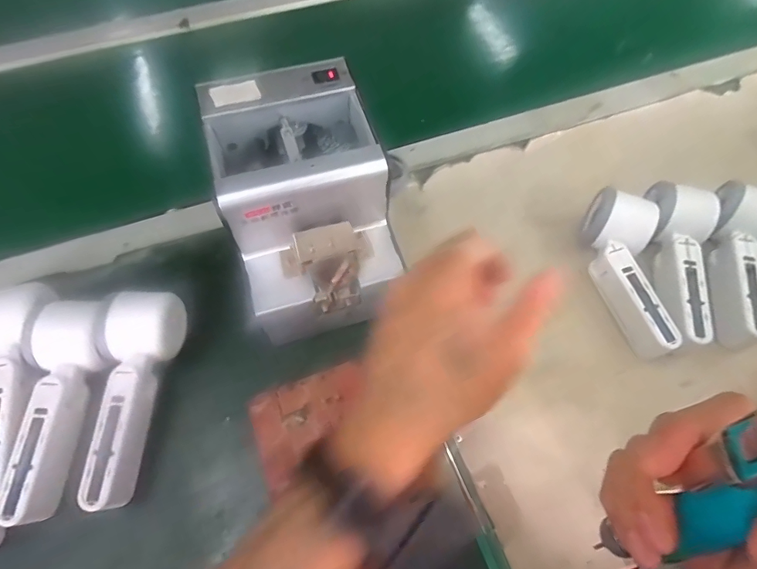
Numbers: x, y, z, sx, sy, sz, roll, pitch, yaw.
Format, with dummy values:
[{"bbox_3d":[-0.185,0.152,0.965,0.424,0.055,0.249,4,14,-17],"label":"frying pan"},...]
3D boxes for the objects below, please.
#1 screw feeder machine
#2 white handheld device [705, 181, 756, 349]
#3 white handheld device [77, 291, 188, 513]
[{"bbox_3d":[-0.060,-0.060,0.376,0.126,0.144,0.171,-14,64,-7],"label":"screw feeder machine"},{"bbox_3d":[0.343,-0.023,0.419,0.051,0.046,0.156,20,65,10],"label":"white handheld device"},{"bbox_3d":[-0.201,0.086,0.353,0.057,0.050,0.166,0,63,0],"label":"white handheld device"}]

